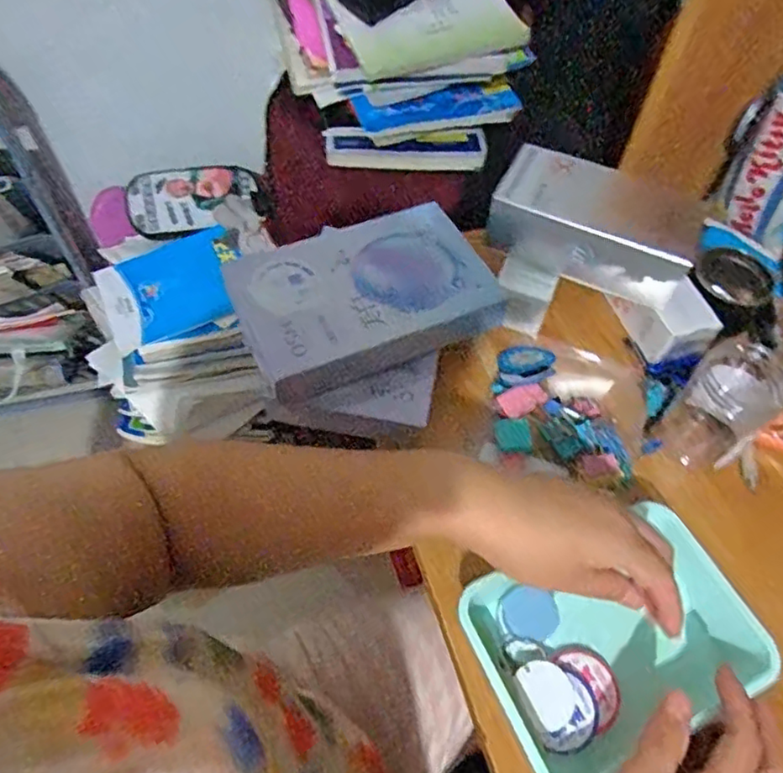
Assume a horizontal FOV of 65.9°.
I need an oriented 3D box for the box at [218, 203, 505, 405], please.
[{"bbox_3d":[-0.025,-0.075,0.506,0.203,0.042,0.142,-22,59,-17],"label":"box"}]

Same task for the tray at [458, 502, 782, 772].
[{"bbox_3d":[0.145,0.163,0.396,0.181,0.053,0.125,-18,58,-15],"label":"tray"}]

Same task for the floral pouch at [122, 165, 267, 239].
[{"bbox_3d":[-0.334,-0.314,1.026,0.215,0.070,0.107,-19,58,-15],"label":"floral pouch"}]

